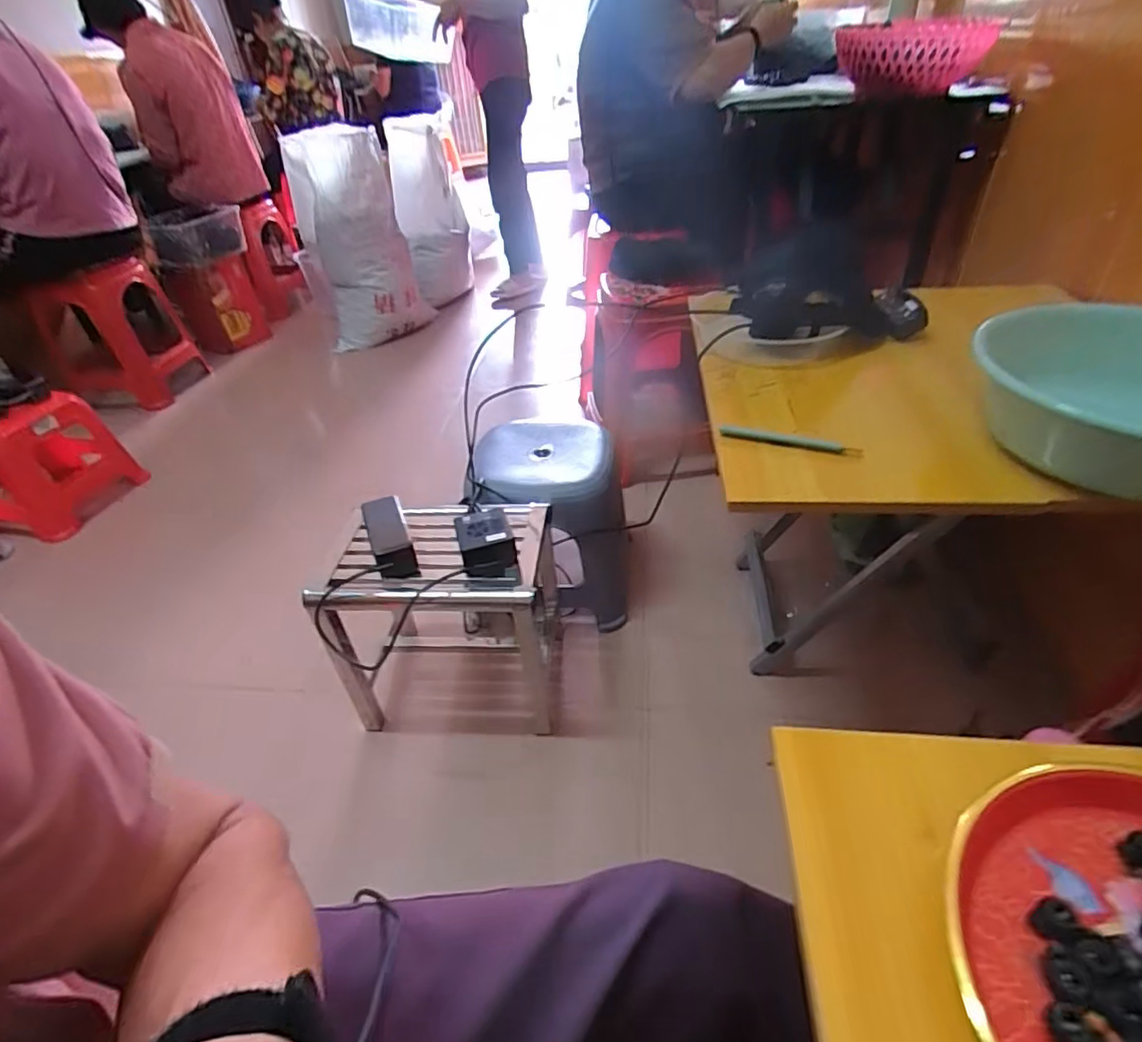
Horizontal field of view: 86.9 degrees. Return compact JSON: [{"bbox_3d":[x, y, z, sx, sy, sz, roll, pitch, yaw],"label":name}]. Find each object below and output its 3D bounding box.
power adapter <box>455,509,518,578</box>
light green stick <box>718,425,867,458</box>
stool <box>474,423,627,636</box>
[{"bbox_3d":[-0.119,0.032,0.850,0.075,0.057,0.083,-16,40,-12],"label":"power adapter"},{"bbox_3d":[0.246,-0.092,0.682,0.152,0.012,0.015,16,44,24],"label":"light green stick"},{"bbox_3d":[-0.031,0.017,1.170,0.233,0.334,0.281,-10,39,-5],"label":"stool"}]

